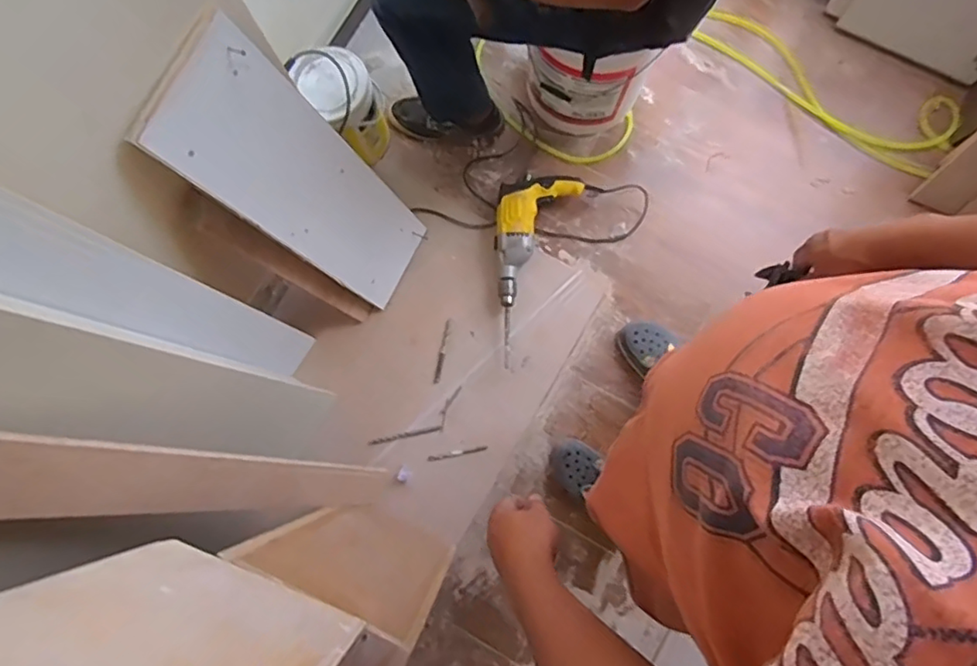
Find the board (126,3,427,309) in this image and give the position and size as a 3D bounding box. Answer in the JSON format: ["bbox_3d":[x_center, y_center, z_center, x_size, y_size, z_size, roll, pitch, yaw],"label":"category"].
[{"bbox_3d":[-0.294,-0.240,1.024,0.015,0.613,0.206,26,83,27],"label":"board"}]

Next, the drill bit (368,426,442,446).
[{"bbox_3d":[-0.175,0.216,1.258,0.154,0.011,0.013,-10,80,-14],"label":"drill bit"}]

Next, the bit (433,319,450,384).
[{"bbox_3d":[-0.100,0.041,1.296,0.015,0.008,0.140,10,80,2],"label":"bit"}]

